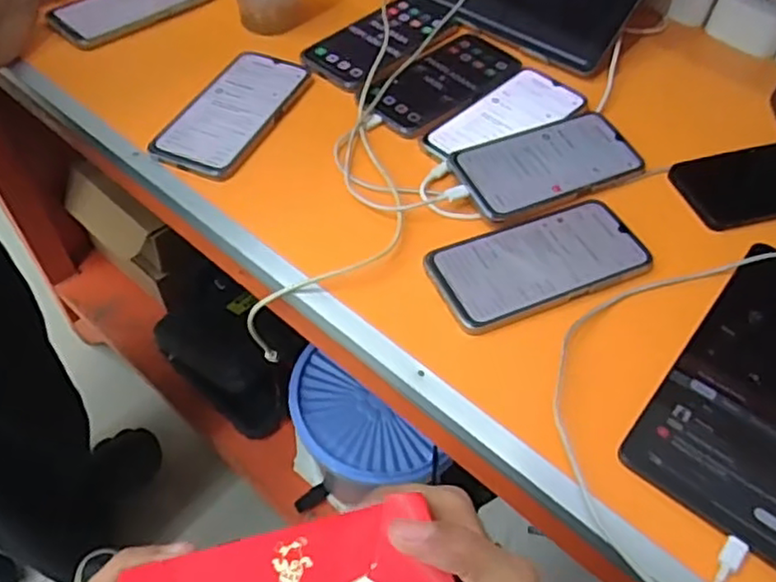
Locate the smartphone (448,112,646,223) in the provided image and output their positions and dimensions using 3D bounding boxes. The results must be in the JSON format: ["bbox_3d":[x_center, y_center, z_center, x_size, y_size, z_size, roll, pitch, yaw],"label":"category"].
[{"bbox_3d":[0.143,-0.115,0.580,0.171,0.013,0.084,-23,57,-20],"label":"smartphone"}]

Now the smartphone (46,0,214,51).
[{"bbox_3d":[-0.286,-0.320,0.732,0.174,0.016,0.080,-35,61,-27],"label":"smartphone"}]

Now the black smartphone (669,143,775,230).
[{"bbox_3d":[0.347,-0.099,0.591,0.171,0.011,0.080,-14,54,-14],"label":"black smartphone"}]

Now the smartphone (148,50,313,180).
[{"bbox_3d":[-0.146,-0.172,0.617,0.089,0.006,0.175,21,54,13],"label":"smartphone"}]

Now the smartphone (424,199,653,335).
[{"bbox_3d":[0.120,-0.025,0.516,0.173,0.006,0.083,-19,55,-18],"label":"smartphone"}]

